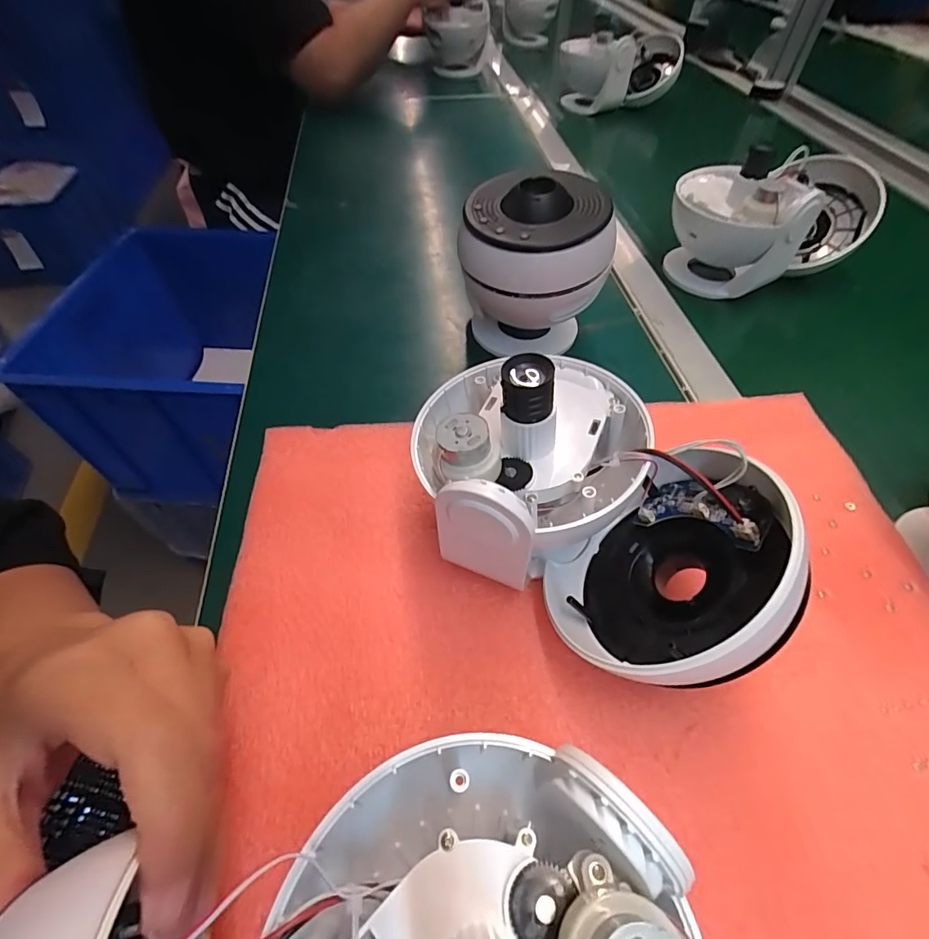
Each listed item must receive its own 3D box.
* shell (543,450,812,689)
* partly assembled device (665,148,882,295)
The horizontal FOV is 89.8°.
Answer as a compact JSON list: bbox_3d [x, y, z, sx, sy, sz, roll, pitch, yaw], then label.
[{"bbox_3d":[0.096,0.044,0.220,0.115,0.053,0.115,-34,36,30],"label":"shell"},{"bbox_3d":[0.298,-0.246,0.454,0.186,0.112,0.121,-20,55,-15],"label":"partly assembled device"}]

